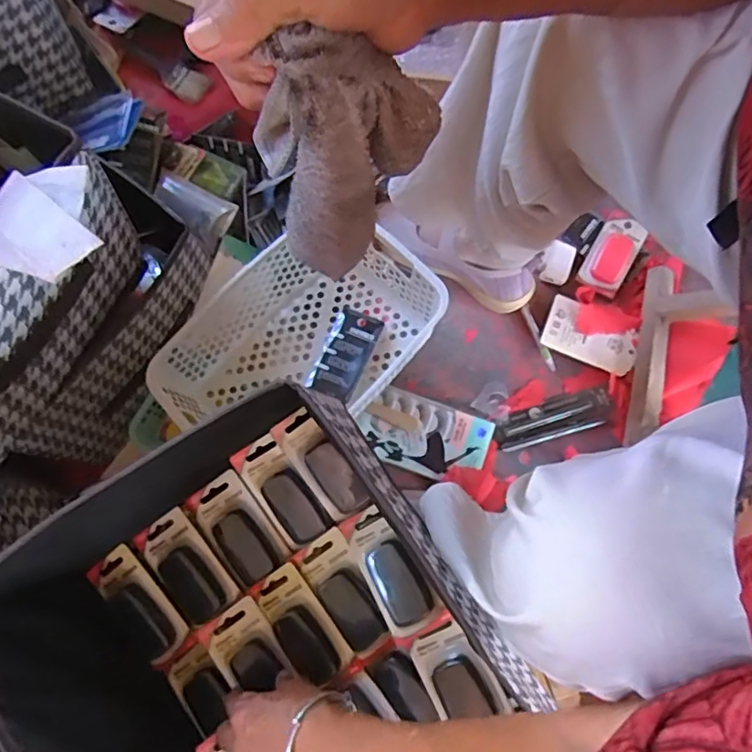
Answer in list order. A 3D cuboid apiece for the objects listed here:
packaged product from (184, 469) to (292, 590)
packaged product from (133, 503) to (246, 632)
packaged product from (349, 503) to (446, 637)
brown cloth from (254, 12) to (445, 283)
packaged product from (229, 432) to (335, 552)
[{"bbox_3d":[-0.126,0.137,0.509,0.056,0.028,0.097,-37,80,-8],"label":"packaged product"},{"bbox_3d":[-0.170,0.171,0.503,0.054,0.015,0.100,-36,80,-8],"label":"packaged product"},{"bbox_3d":[0.011,0.161,0.470,0.044,0.026,0.100,-29,65,-6],"label":"packaged product"},{"bbox_3d":[-0.013,-0.125,0.345,0.103,0.218,0.033,-28,79,-7],"label":"brown cloth"},{"bbox_3d":[-0.084,0.104,0.501,0.047,0.032,0.098,-35,80,-8],"label":"packaged product"}]

